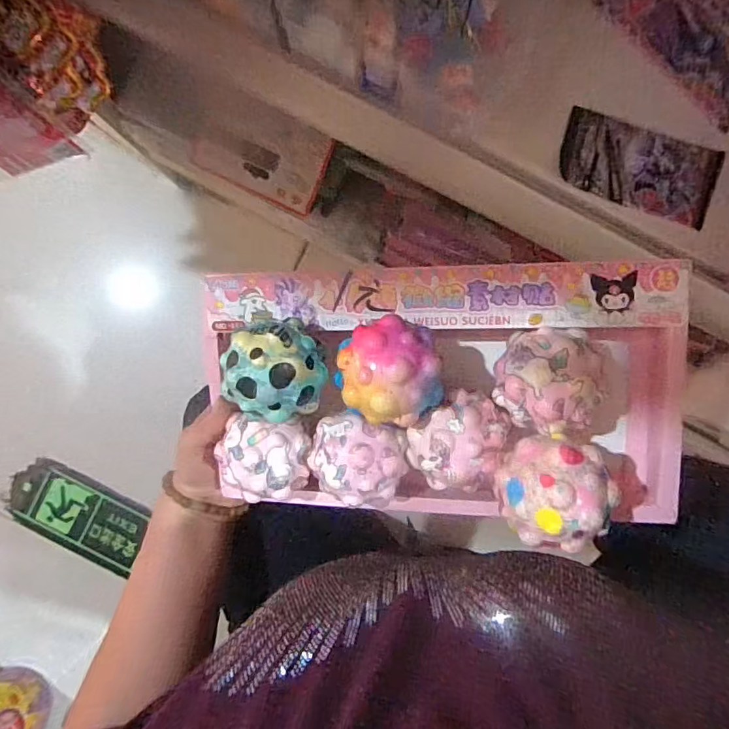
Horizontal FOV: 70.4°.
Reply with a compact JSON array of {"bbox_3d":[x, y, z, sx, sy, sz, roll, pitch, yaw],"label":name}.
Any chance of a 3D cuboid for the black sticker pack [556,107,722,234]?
[{"bbox_3d":[0.212,-0.151,0.396,0.124,0.004,0.060,18,90,-1],"label":"black sticker pack"}]

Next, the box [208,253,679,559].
[{"bbox_3d":[0.049,0.019,0.318,0.289,0.081,0.158,0,90,-1],"label":"box"}]

